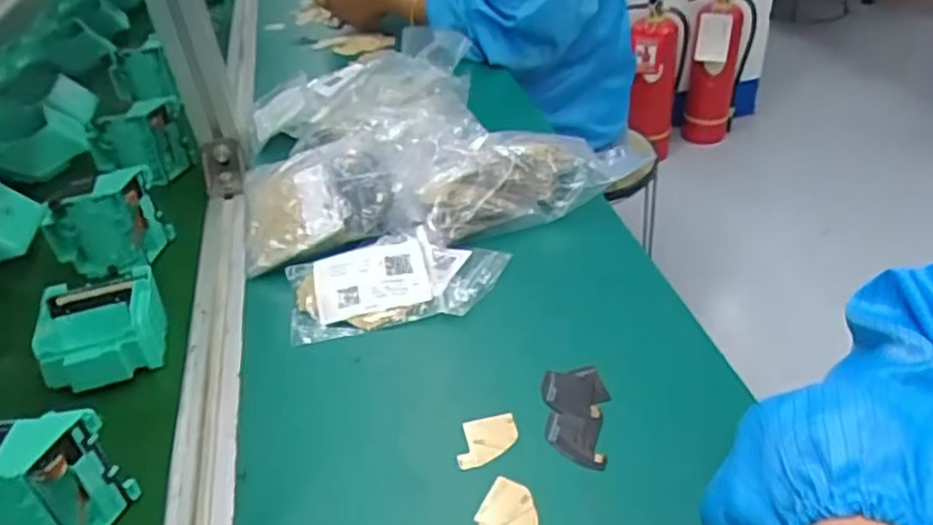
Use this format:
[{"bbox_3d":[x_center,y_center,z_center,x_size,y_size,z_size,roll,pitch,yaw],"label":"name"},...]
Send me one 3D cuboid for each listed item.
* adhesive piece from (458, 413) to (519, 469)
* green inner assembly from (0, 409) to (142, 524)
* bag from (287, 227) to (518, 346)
[{"bbox_3d":[0.011,0.102,0.404,0.039,0.006,0.030,-15,37,-10],"label":"adhesive piece"},{"bbox_3d":[-0.224,0.115,0.354,0.079,0.069,0.036,-9,36,-2],"label":"green inner assembly"},{"bbox_3d":[-0.050,0.009,0.514,0.156,0.028,0.089,-10,36,-4],"label":"bag"}]

